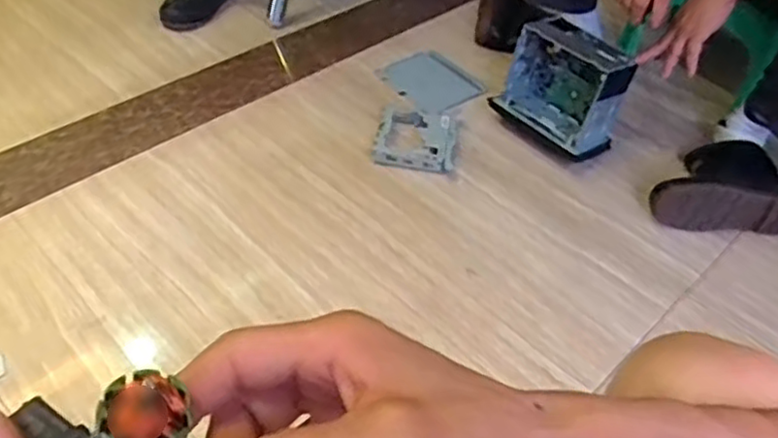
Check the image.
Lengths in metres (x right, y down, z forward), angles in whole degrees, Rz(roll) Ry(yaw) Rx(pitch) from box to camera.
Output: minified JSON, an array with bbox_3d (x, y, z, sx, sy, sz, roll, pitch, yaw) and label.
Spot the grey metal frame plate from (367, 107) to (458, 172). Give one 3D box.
[{"bbox_3d":[0.044,-0.139,1.170,0.136,0.033,0.124,8,48,3],"label":"grey metal frame plate"}]

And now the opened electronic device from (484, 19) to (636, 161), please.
[{"bbox_3d":[0.290,-0.214,1.153,0.198,0.193,0.102,34,51,26],"label":"opened electronic device"}]

